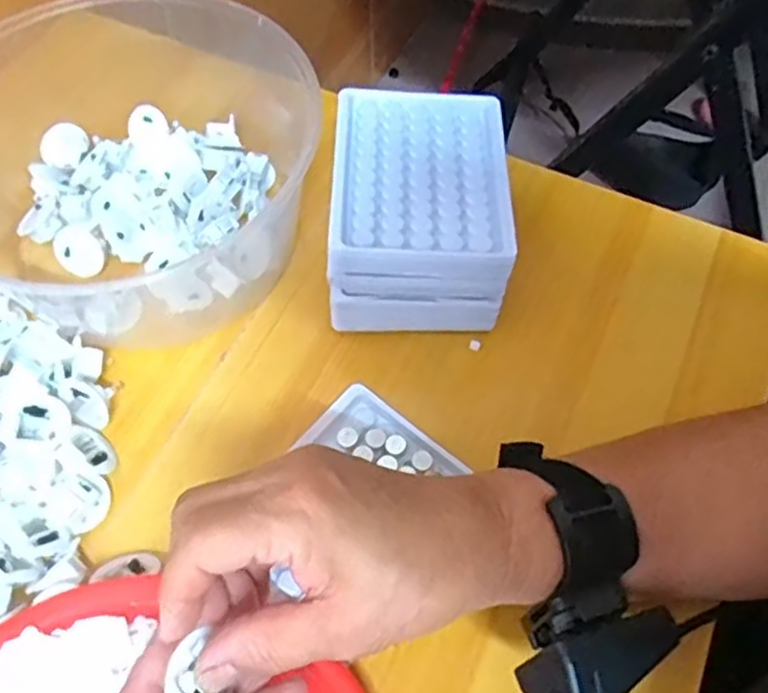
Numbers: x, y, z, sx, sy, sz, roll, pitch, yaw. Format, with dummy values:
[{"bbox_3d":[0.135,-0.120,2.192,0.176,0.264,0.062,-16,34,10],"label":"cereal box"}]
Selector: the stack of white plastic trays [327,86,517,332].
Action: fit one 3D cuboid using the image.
[{"bbox_3d":[0.023,-0.084,0.424,0.106,0.068,0.132,2,59,-2],"label":"stack of white plastic trays"}]

